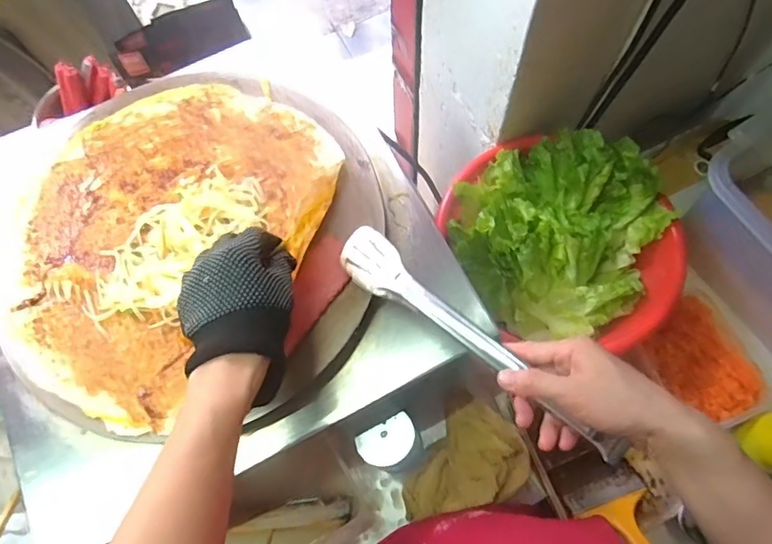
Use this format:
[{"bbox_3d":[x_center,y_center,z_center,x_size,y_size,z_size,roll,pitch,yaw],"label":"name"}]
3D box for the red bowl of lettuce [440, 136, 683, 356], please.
[{"bbox_3d":[0.204,-0.046,0.624,0.259,0.125,0.231,3,70,4],"label":"red bowl of lettuce"}]

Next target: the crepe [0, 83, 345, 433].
[{"bbox_3d":[-0.227,-0.053,0.509,0.289,0.046,0.348,29,73,12],"label":"crepe"}]

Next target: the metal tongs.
[{"bbox_3d":[0.066,0.052,0.436,0.283,0.025,0.043,39,75,25],"label":"metal tongs"}]

